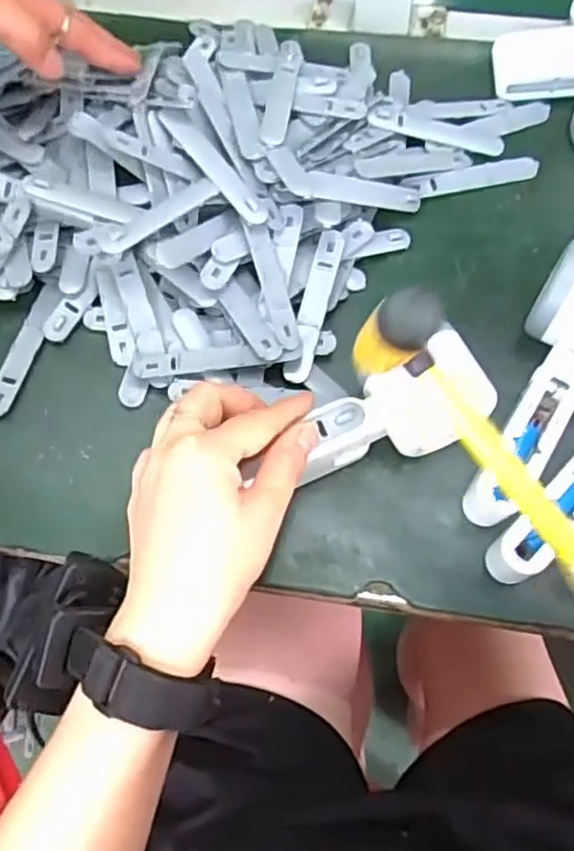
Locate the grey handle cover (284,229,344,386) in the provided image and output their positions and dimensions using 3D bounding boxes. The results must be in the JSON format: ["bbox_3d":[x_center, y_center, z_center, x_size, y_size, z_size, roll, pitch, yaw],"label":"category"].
[{"bbox_3d":[0.017,-0.070,0.407,0.015,0.019,0.092,14,67,7],"label":"grey handle cover"}]

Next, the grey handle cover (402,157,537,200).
[{"bbox_3d":[0.122,-0.164,0.458,0.089,0.007,0.018,-13,67,-5],"label":"grey handle cover"}]

